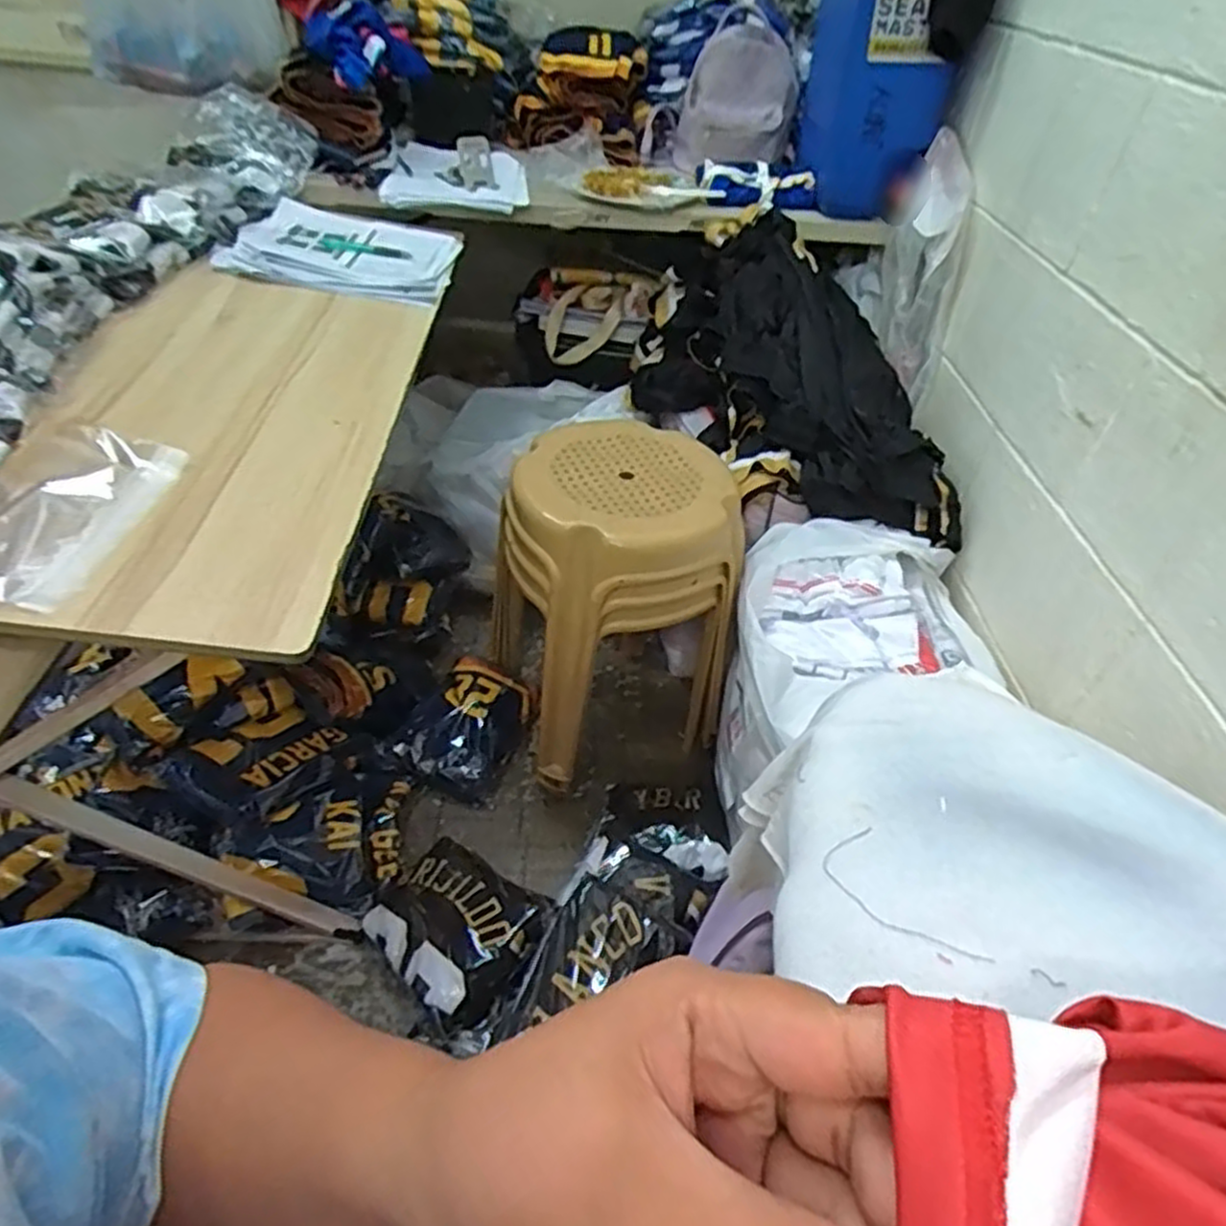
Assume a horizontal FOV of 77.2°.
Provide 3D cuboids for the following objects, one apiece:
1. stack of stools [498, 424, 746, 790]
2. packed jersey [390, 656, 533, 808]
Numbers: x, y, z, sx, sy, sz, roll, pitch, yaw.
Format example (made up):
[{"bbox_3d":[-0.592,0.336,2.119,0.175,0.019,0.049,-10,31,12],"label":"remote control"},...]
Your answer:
[{"bbox_3d":[-0.005,-0.031,1.193,0.304,0.431,0.310,-12,45,-18],"label":"stack of stools"},{"bbox_3d":[-0.239,0.195,1.303,0.184,0.035,0.221,36,59,-2],"label":"packed jersey"}]

